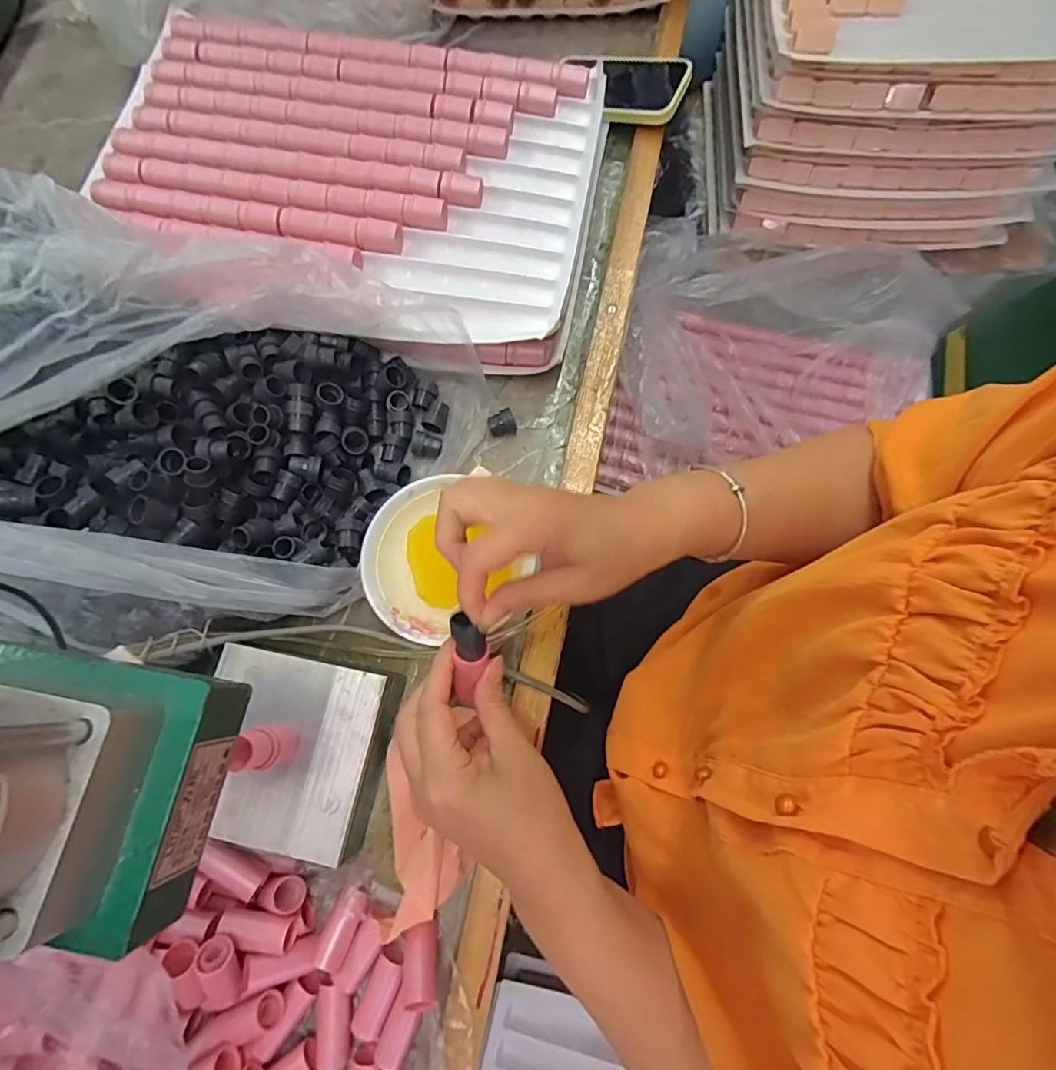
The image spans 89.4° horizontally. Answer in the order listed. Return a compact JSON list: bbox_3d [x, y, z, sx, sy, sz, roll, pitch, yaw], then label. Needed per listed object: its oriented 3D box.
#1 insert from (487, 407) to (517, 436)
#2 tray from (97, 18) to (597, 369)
[{"bbox_3d":[-0.023,-0.099,0.468,0.024,0.019,0.018,-10,74,-2],"label":"insert"},{"bbox_3d":[-0.153,-0.333,0.498,0.445,0.057,0.315,16,75,5],"label":"tray"}]

